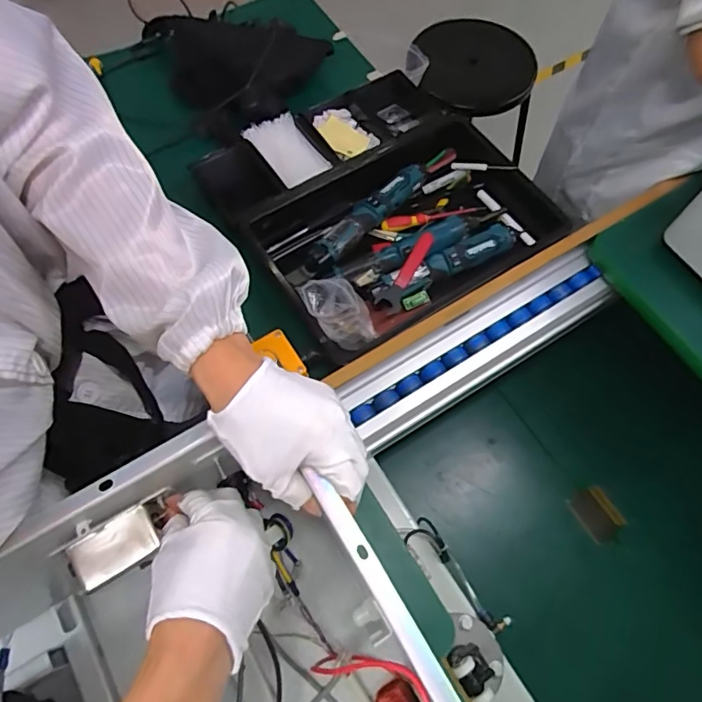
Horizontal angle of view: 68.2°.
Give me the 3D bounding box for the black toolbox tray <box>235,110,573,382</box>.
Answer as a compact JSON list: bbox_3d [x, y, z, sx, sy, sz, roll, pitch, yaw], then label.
[{"bbox_3d":[0.075,-0.184,0.806,0.445,0.099,0.303,-28,70,-12],"label":"black toolbox tray"}]

